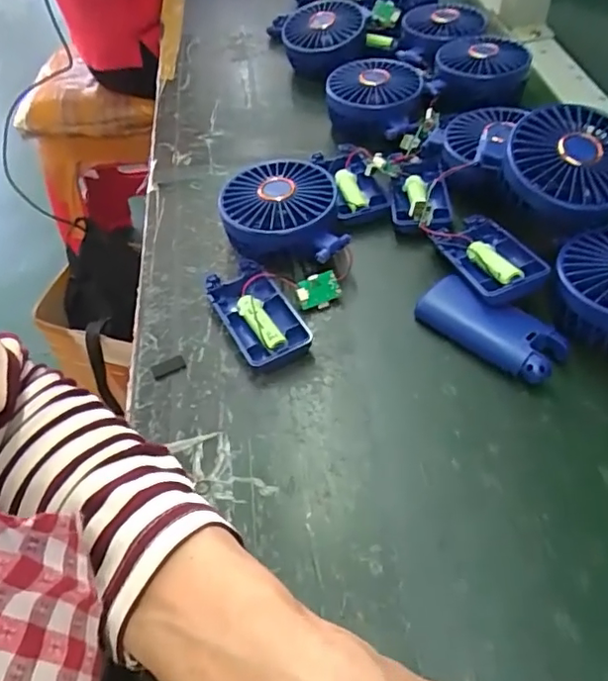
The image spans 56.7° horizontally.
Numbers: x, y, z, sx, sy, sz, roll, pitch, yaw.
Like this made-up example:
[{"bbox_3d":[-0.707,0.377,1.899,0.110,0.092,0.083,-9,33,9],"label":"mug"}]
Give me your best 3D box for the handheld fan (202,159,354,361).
[{"bbox_3d":[-0.022,-0.067,0.415,0.094,0.047,0.189,0,51,7],"label":"handheld fan"}]

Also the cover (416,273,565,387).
[{"bbox_3d":[0.121,-0.007,0.366,0.038,0.023,0.091,-40,58,-23],"label":"cover"}]

